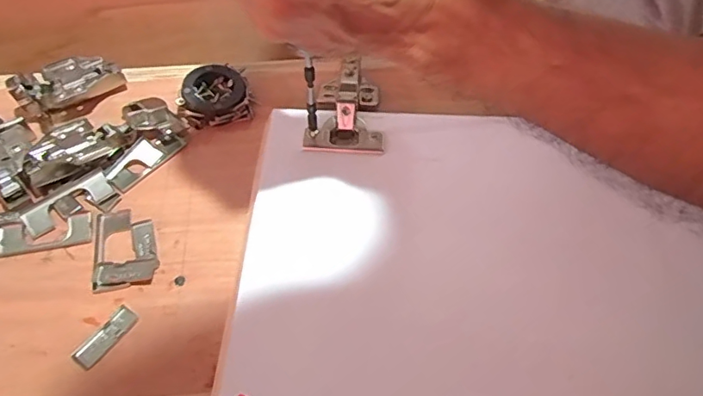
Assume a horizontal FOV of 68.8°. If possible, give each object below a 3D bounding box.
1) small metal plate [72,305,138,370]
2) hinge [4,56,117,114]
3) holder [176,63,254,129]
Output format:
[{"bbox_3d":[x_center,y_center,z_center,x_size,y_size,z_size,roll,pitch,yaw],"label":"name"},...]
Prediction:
[{"bbox_3d":[-0.154,0.086,0.319,0.016,0.004,0.041,28,59,20],"label":"small metal plate"},{"bbox_3d":[-0.239,-0.098,0.435,0.081,0.036,0.050,-24,57,-15],"label":"hinge"},{"bbox_3d":[-0.116,-0.086,0.430,0.058,0.027,0.046,-19,55,-12],"label":"holder"}]

